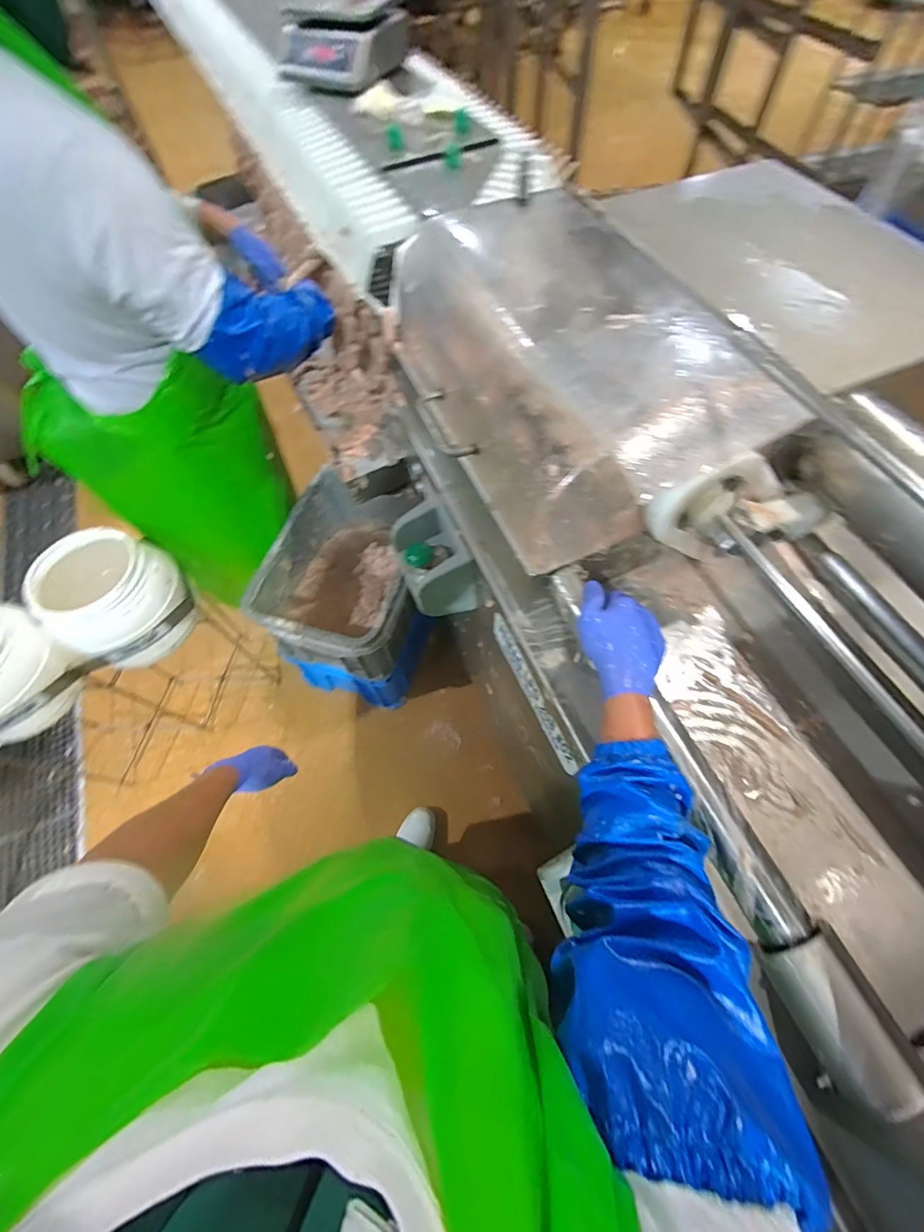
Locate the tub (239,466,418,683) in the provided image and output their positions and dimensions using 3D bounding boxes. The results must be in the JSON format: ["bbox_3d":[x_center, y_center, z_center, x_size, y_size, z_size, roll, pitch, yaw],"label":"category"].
[{"bbox_3d":[-0.309,-0.119,1.299,0.370,0.226,0.515,8,63,6],"label":"tub"}]

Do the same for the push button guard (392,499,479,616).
[{"bbox_3d":[-0.051,-0.093,0.807,0.101,0.133,0.151,-23,64,-10],"label":"push button guard"}]

